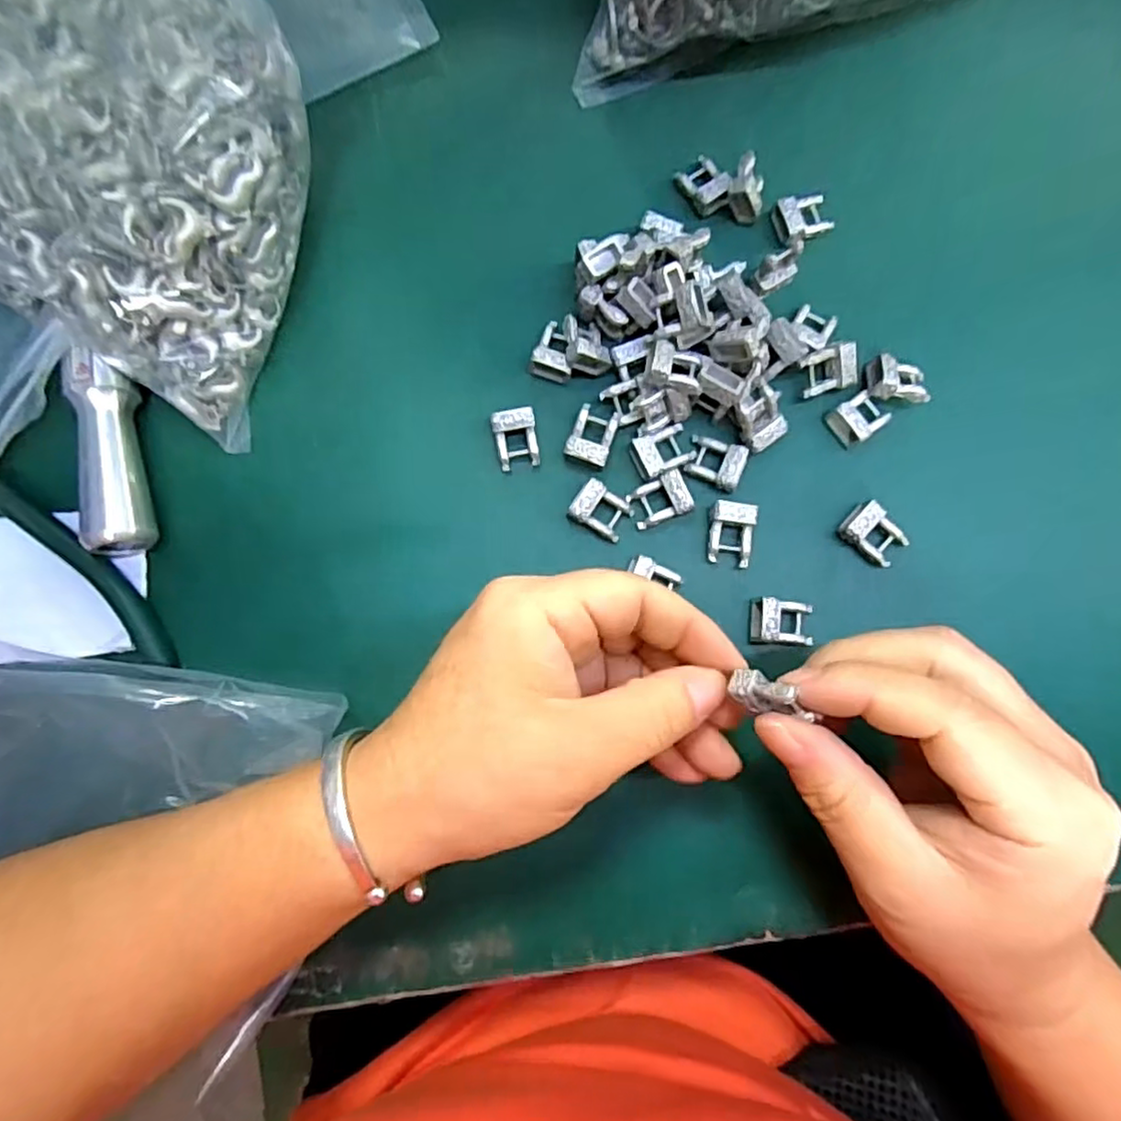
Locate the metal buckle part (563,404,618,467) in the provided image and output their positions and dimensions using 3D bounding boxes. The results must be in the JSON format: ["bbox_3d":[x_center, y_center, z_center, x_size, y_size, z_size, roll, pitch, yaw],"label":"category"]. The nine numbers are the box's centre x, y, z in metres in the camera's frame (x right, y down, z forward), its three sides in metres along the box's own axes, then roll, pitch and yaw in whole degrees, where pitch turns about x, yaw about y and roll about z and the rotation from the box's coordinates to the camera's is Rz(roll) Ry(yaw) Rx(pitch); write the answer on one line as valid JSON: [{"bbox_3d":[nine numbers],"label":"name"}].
[{"bbox_3d":[0.013,-0.048,0.260,0.016,0.010,0.022,21,83,2],"label":"metal buckle part"}]

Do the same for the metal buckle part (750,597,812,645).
[{"bbox_3d":[0.084,0.023,0.250,0.023,0.009,0.017,4,83,0],"label":"metal buckle part"}]

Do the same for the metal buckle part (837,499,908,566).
[{"bbox_3d":[0.121,-0.010,0.255,0.025,0.010,0.016,40,84,4],"label":"metal buckle part"}]

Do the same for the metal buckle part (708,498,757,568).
[{"bbox_3d":[0.065,-0.010,0.254,0.018,0.010,0.023,8,83,0],"label":"metal buckle part"}]

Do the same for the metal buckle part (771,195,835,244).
[{"bbox_3d":[0.099,-0.140,0.271,0.023,0.009,0.017,-20,83,-3],"label":"metal buckle part"}]

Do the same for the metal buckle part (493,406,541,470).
[{"bbox_3d":[-0.017,-0.047,0.259,0.016,0.010,0.021,-11,83,-2],"label":"metal buckle part"}]

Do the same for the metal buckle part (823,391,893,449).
[{"bbox_3d":[0.118,-0.056,0.260,0.020,0.008,0.016,-33,84,-5],"label":"metal buckle part"}]

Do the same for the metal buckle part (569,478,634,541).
[{"bbox_3d":[0.016,-0.019,0.256,0.021,0.010,0.016,31,83,3],"label":"metal buckle part"}]

